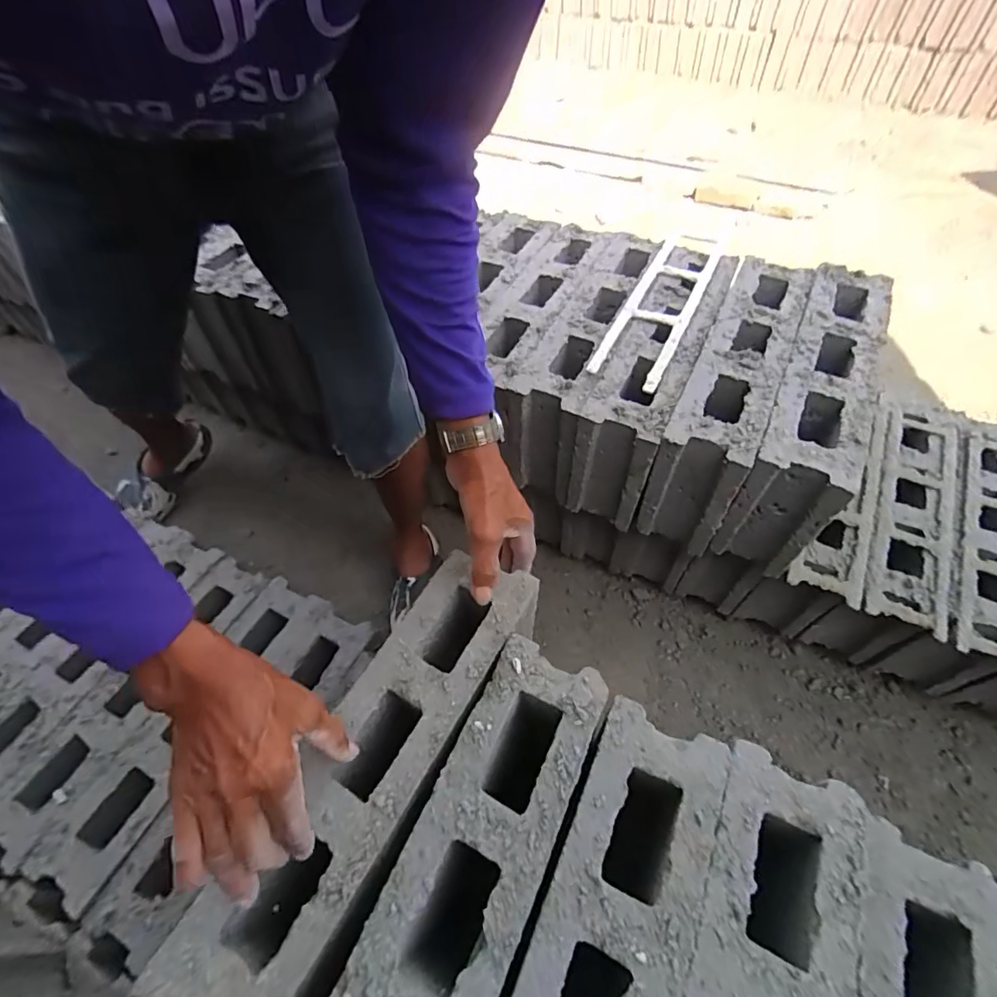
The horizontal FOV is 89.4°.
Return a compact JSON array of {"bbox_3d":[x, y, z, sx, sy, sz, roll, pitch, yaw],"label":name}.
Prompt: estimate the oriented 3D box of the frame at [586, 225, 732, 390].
[{"bbox_3d":[0.233,-0.283,0.688,0.090,0.010,0.377,24,61,16],"label":"frame"}]

